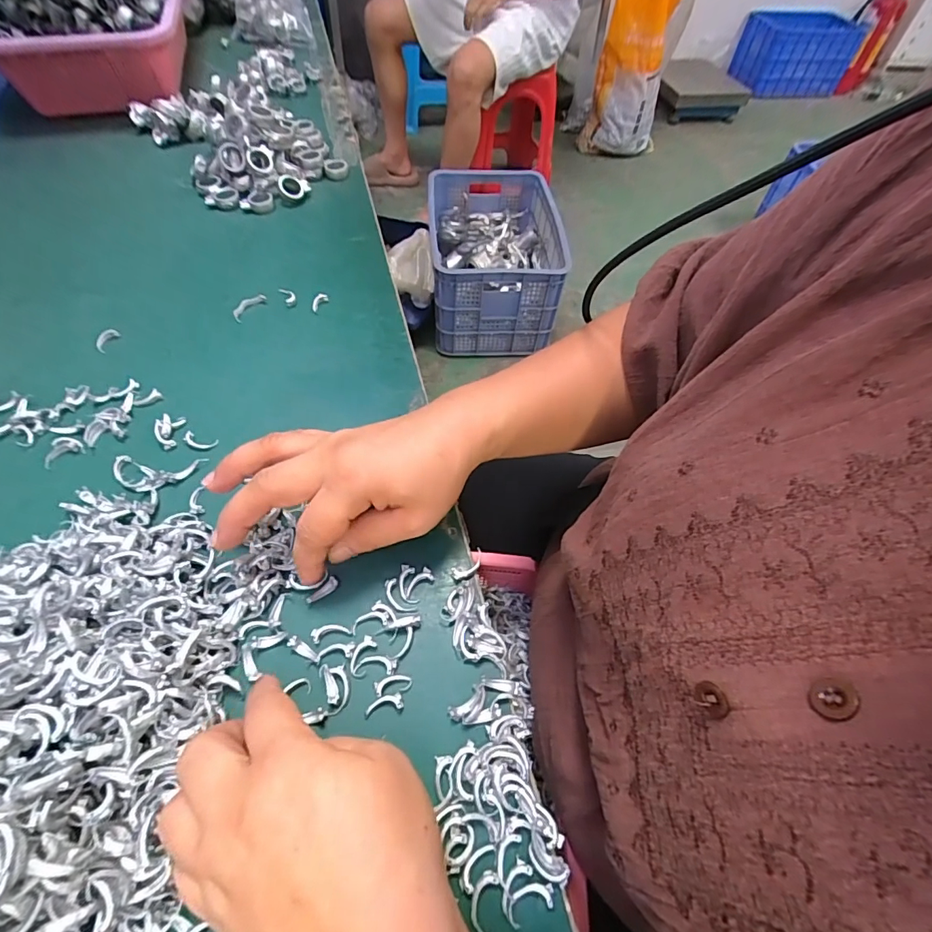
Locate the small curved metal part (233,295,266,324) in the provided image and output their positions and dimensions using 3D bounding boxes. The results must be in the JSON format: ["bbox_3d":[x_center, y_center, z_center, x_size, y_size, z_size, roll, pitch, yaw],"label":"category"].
[{"bbox_3d":[-0.191,-0.139,0.407,0.017,0.005,0.035,32,62,18],"label":"small curved metal part"}]

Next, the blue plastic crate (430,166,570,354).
[{"bbox_3d":[0.083,-0.619,1.408,0.365,0.270,0.517,-1,56,-5],"label":"blue plastic crate"}]

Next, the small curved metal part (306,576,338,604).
[{"bbox_3d":[-0.083,0.073,0.269,0.020,0.005,0.006,-40,67,-23],"label":"small curved metal part"}]

